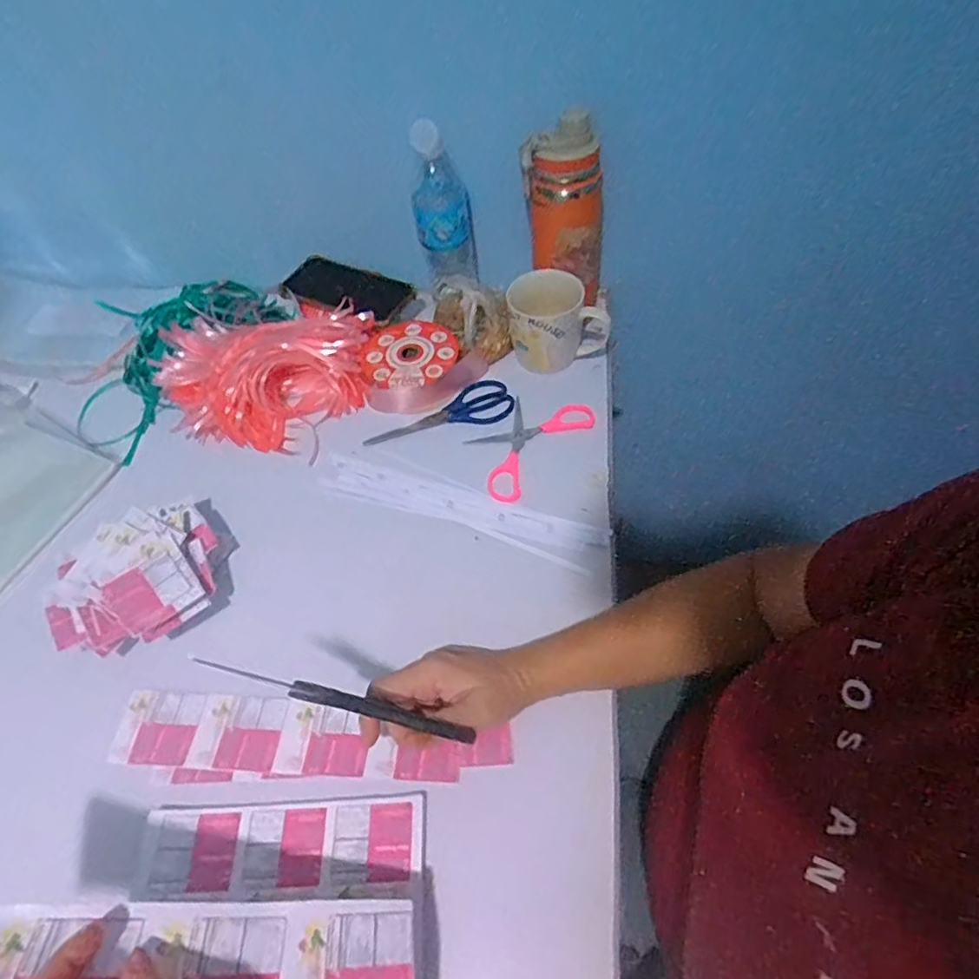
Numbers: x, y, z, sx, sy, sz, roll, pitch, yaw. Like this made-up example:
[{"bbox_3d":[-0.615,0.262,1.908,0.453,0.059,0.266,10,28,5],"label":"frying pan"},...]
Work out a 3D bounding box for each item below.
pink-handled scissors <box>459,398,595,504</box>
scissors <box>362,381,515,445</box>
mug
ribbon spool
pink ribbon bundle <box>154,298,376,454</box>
[{"bbox_3d":[0.037,-0.057,0.646,0.089,0.008,0.148,36,66,25],"label":"pink-handled scissors"},{"bbox_3d":[-0.058,-0.087,0.674,0.167,0.010,0.058,-11,56,-2],"label":"scissors"},{"bbox_3d":[0.079,-0.188,0.678,0.109,0.086,0.076,7,57,10],"label":"mug"},{"bbox_3d":[-0.084,-0.142,0.692,0.129,0.043,0.113,18,60,17],"label":"ribbon spool"},{"bbox_3d":[-0.272,-0.146,0.700,0.250,0.063,0.185,11,58,12],"label":"pink ribbon bundle"}]

